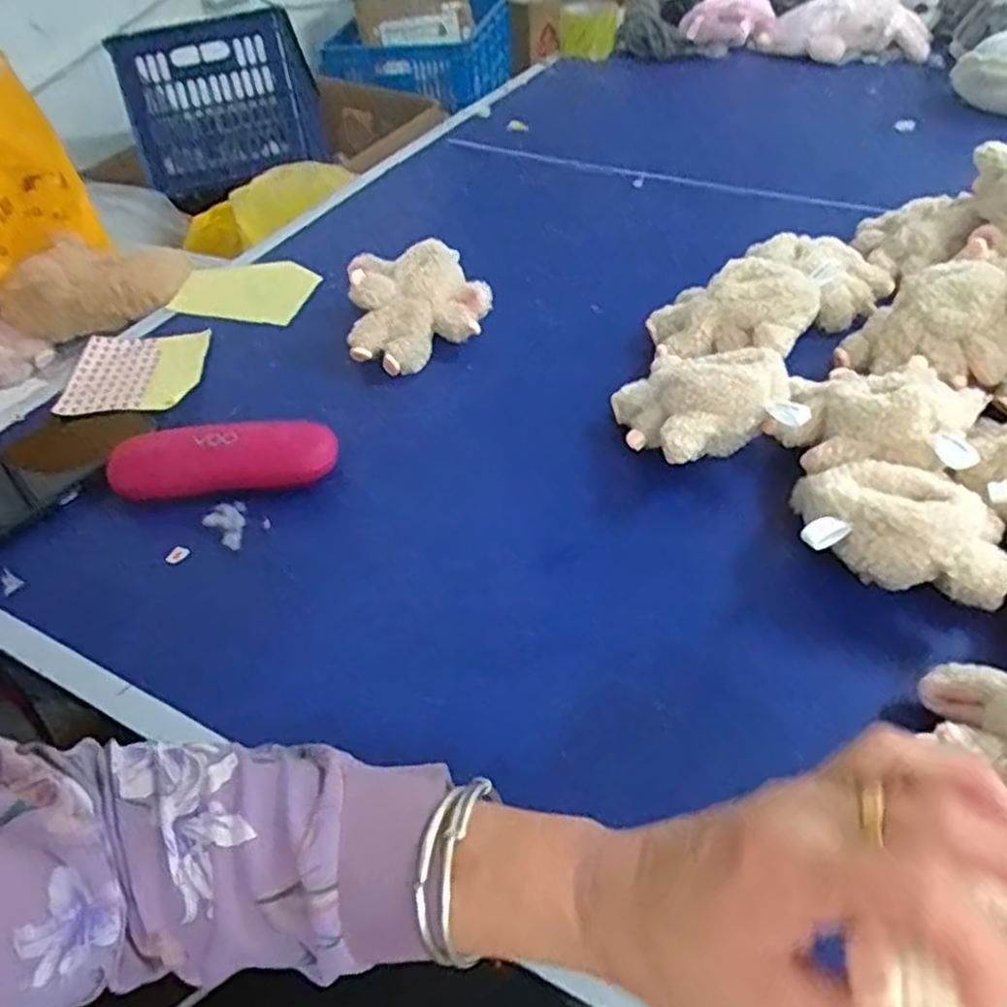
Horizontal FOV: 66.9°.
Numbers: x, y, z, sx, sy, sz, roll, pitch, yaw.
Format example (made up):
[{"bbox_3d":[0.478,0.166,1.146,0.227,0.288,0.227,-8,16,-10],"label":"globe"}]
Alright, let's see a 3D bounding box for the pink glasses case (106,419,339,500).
[{"bbox_3d":[-0.193,-0.030,0.524,0.151,0.038,0.044,-11,46,-5],"label":"pink glasses case"}]

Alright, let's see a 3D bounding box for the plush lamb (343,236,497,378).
[{"bbox_3d":[-0.068,-0.163,0.629,0.109,0.066,0.108,-3,46,3],"label":"plush lamb"}]

